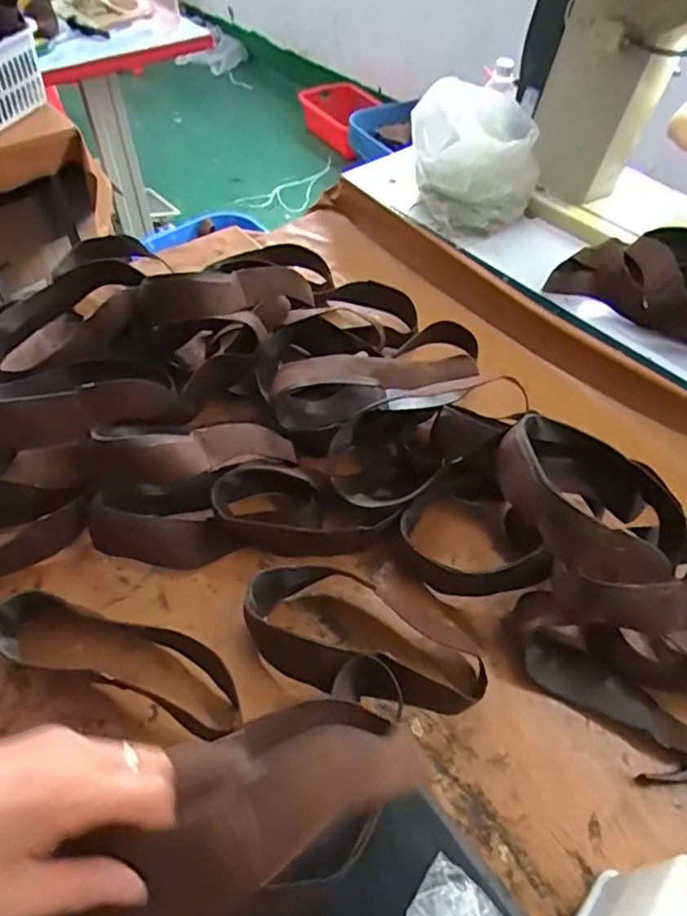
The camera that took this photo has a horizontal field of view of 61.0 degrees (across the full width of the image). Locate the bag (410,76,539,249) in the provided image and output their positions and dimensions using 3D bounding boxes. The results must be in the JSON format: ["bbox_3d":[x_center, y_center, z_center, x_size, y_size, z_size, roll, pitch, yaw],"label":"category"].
[{"bbox_3d":[0.233,-0.540,1.047,0.225,0.180,0.277,13,53,6],"label":"bag"}]

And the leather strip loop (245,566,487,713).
[{"bbox_3d":[0.024,0.186,0.630,0.259,0.059,0.118,11,53,5],"label":"leather strip loop"}]

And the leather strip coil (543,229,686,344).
[{"bbox_3d":[0.498,-0.277,0.905,0.310,0.097,0.160,27,56,17],"label":"leather strip coil"}]

